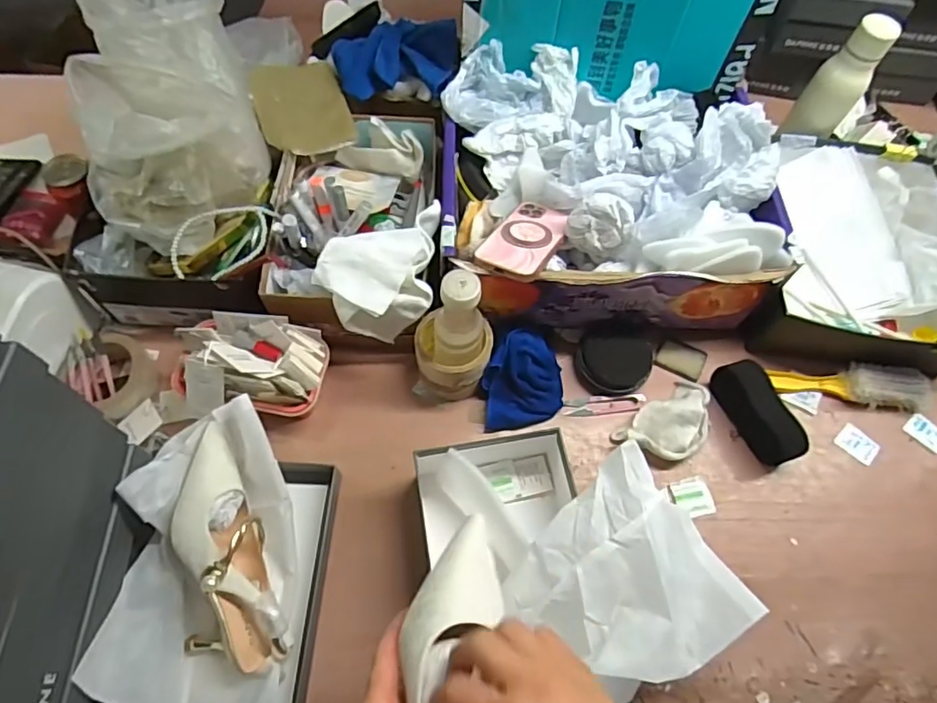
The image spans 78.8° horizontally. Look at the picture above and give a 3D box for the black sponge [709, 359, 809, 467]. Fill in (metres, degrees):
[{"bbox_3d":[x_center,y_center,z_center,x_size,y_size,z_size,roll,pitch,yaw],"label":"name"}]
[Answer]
[{"bbox_3d":[0.343,0.072,0.682,0.033,0.070,0.126,-21,66,-13],"label":"black sponge"}]

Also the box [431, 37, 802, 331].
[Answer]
[{"bbox_3d":[0.160,-0.202,0.711,0.373,0.183,0.309,-4,63,-5],"label":"box"}]

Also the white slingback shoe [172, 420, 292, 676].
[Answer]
[{"bbox_3d":[-0.253,0.201,0.574,0.089,0.073,0.231,-18,65,-12],"label":"white slingback shoe"}]

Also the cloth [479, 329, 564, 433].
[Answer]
[{"bbox_3d":[0.066,0.028,0.690,0.104,0.054,0.110,-8,64,-7],"label":"cloth"}]

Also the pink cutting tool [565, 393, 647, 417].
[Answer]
[{"bbox_3d":[0.169,0.065,0.709,0.098,0.009,0.027,-5,63,-5],"label":"pink cutting tool"}]

